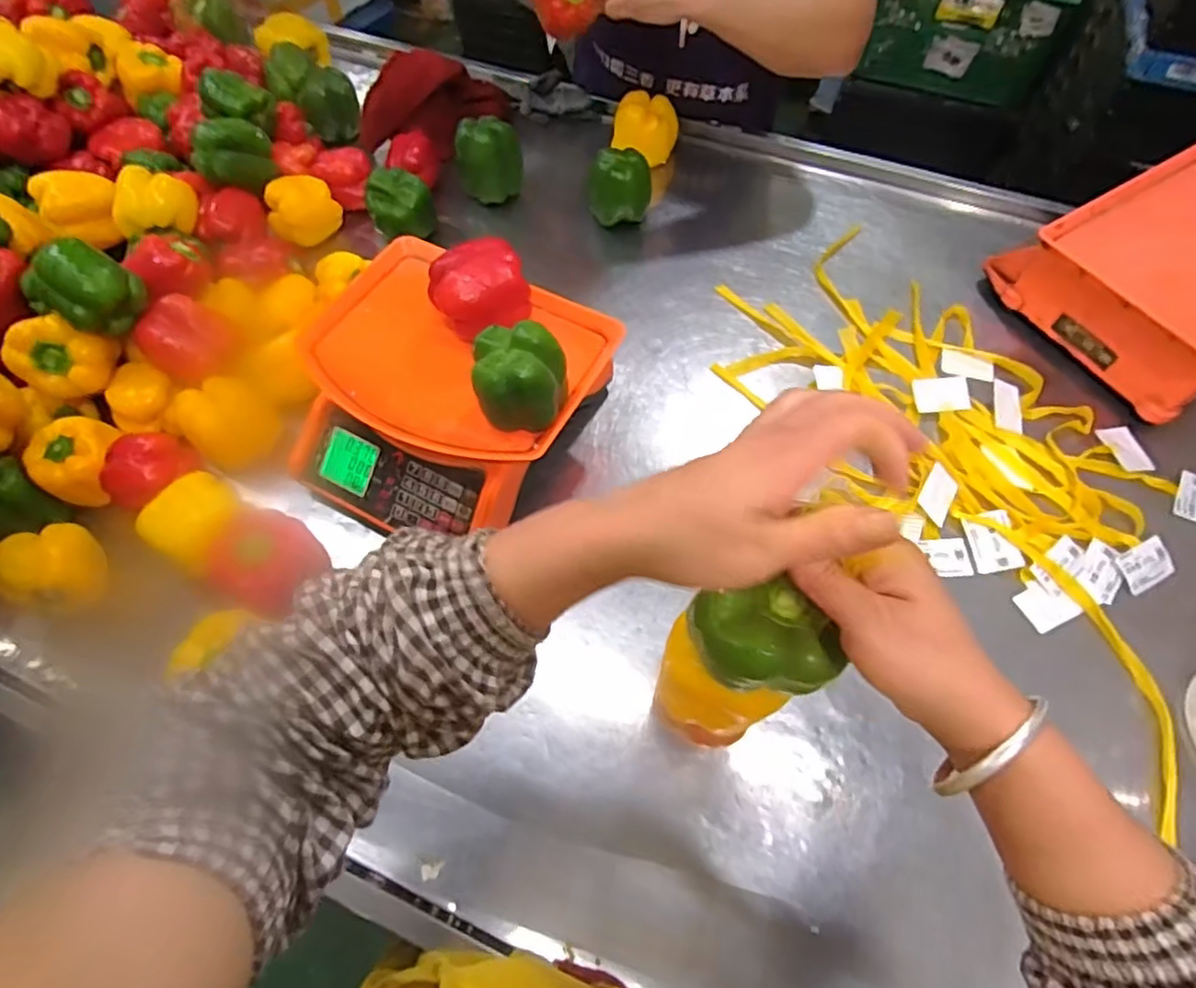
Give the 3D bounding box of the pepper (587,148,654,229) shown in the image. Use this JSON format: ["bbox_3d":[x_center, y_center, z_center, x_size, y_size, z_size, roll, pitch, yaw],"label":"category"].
[{"bbox_3d":[0.031,-0.428,0.881,0.082,0.080,0.071,25,64,12],"label":"pepper"}]

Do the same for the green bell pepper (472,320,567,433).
[{"bbox_3d":[-0.068,-0.098,0.552,0.077,0.076,0.069,-1,61,-2],"label":"green bell pepper"}]

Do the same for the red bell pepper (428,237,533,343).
[{"bbox_3d":[-0.113,-0.190,0.609,0.090,0.077,0.071,-22,64,-13],"label":"red bell pepper"}]

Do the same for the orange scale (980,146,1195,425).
[{"bbox_3d":[0.667,-0.258,0.730,0.289,0.102,0.259,-26,65,-14],"label":"orange scale"}]

